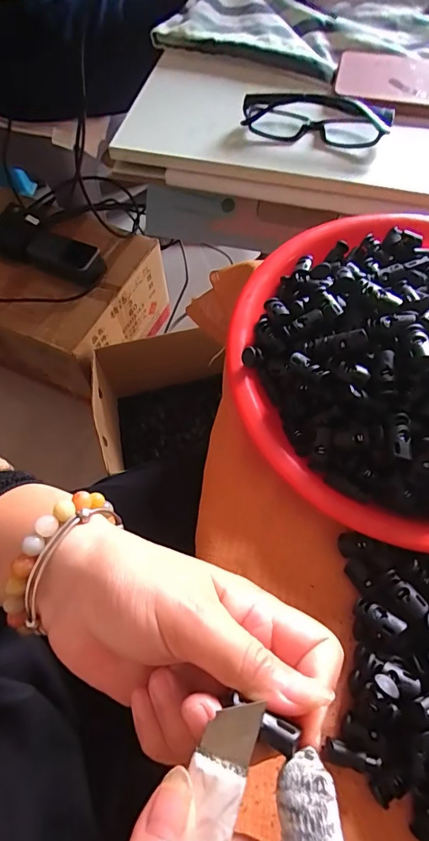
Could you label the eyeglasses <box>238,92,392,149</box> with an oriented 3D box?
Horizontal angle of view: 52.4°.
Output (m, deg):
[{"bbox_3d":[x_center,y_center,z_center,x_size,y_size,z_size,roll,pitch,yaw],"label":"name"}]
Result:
[{"bbox_3d":[0.096,-0.285,0.409,0.135,0.024,0.048,14,65,8],"label":"eyeglasses"}]

